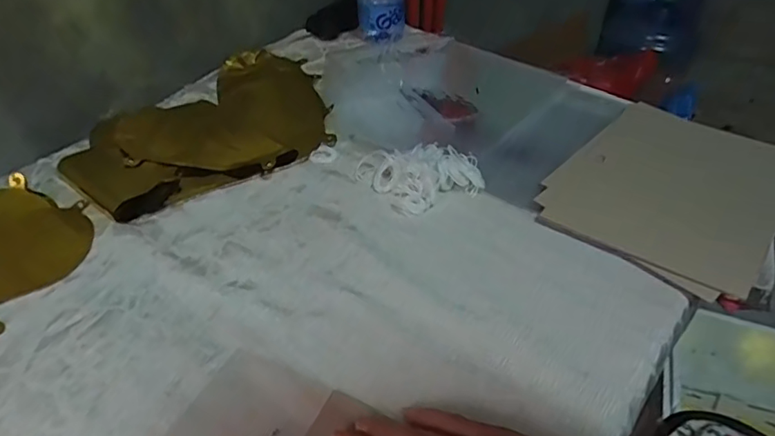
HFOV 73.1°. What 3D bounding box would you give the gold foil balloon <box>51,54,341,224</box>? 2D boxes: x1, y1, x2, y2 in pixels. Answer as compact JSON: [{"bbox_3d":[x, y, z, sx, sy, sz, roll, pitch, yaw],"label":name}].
[{"bbox_3d":[-0.212,-0.115,0.613,0.290,0.026,0.264,-21,46,-21],"label":"gold foil balloon"}]

